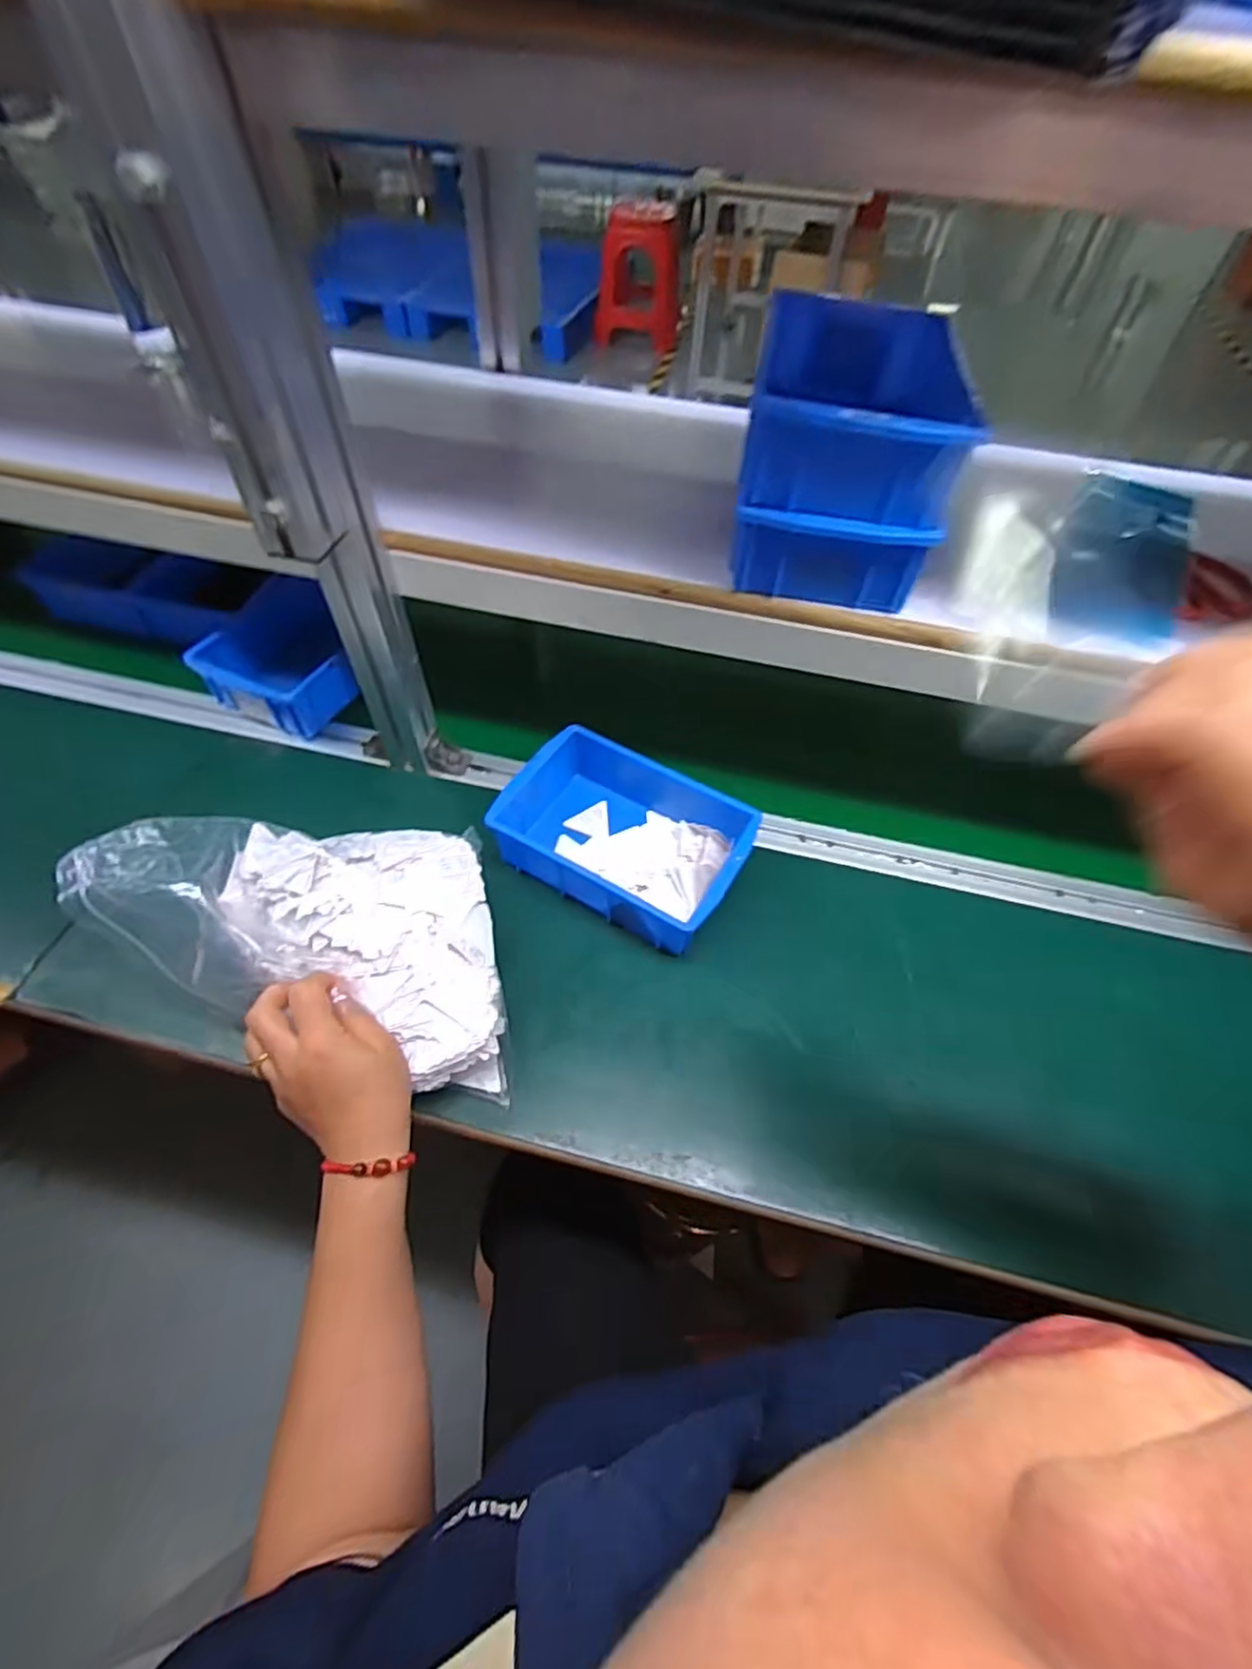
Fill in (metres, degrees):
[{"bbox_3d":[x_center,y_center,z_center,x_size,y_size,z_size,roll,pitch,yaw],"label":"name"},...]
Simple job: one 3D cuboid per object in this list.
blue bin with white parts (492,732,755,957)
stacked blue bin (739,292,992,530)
[{"bbox_3d":[-0.001,0.000,0.602,0.204,0.067,0.136,28,57,17],"label":"blue bin with white parts"},{"bbox_3d":[0.153,-0.288,0.459,0.132,0.062,0.202,12,54,5],"label":"stacked blue bin"}]

